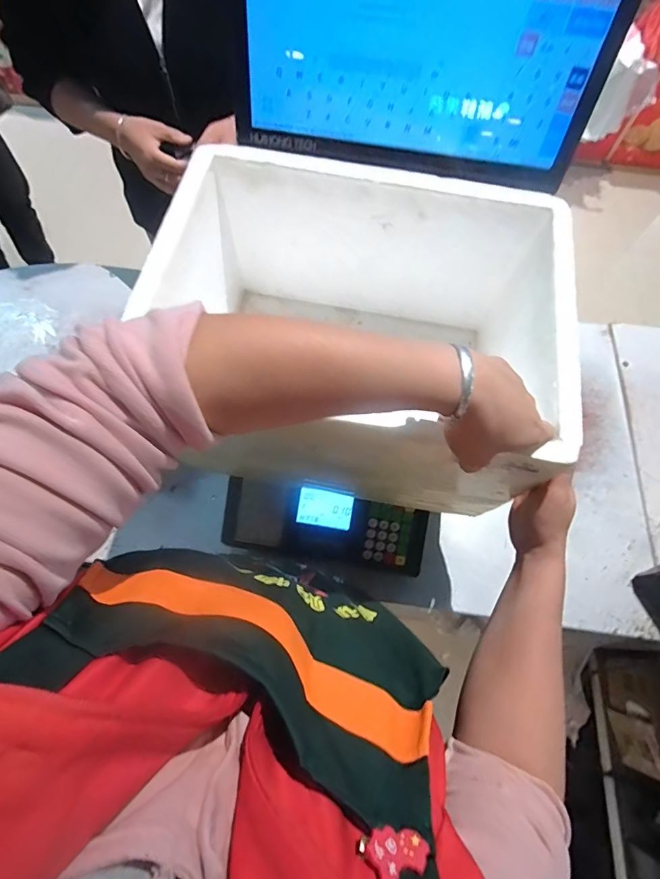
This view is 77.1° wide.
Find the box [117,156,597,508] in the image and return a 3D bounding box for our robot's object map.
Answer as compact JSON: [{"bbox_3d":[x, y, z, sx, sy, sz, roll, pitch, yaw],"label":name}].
[{"bbox_3d":[0.028,-0.119,0.498,0.424,0.217,0.318,12,66,3],"label":"box"}]

